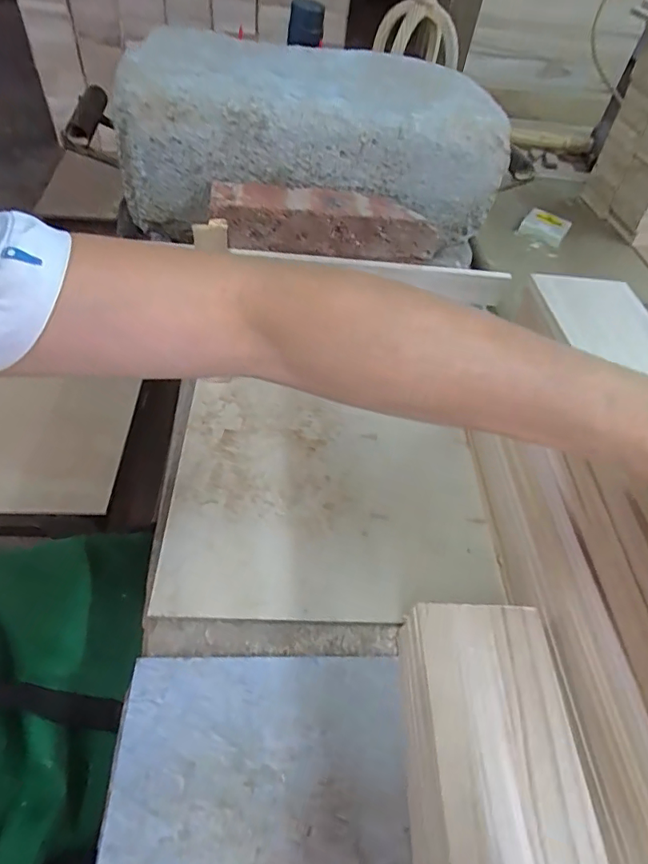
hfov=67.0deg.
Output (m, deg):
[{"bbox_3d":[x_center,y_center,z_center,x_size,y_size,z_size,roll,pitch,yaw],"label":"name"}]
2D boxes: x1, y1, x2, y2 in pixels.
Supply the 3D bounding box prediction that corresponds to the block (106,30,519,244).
[{"bbox_3d":[-0.001,-0.295,0.483,0.338,0.108,0.202,5,49,-4],"label":"block"}]

